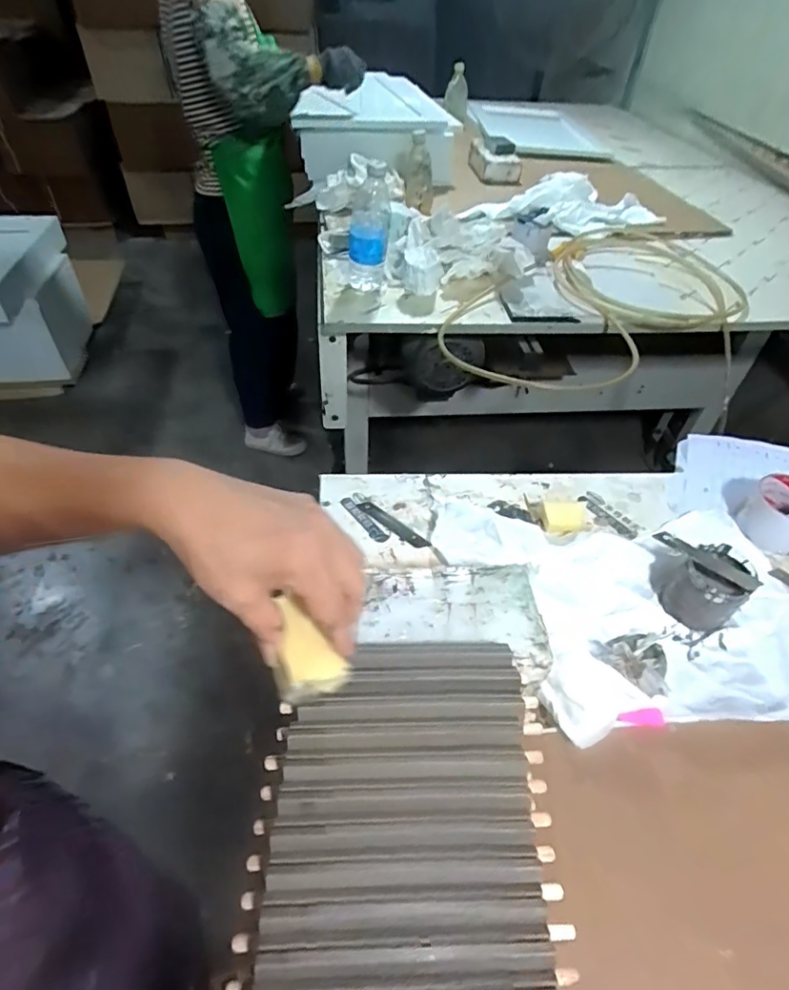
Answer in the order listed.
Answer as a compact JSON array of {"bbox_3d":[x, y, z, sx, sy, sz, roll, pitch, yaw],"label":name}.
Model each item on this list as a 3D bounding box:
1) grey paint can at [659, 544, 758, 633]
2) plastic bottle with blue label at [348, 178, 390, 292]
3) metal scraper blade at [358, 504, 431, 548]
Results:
[{"bbox_3d":[0.320,0.094,0.547,0.071,0.067,0.067,3,47,-4],"label":"grey paint can"},{"bbox_3d":[-0.046,-0.463,0.956,0.066,0.177,0.081,1,46,-3],"label":"plastic bottle with blue label"},{"bbox_3d":[-0.002,0.035,0.628,0.101,0.007,0.017,33,53,25],"label":"metal scraper blade"}]

